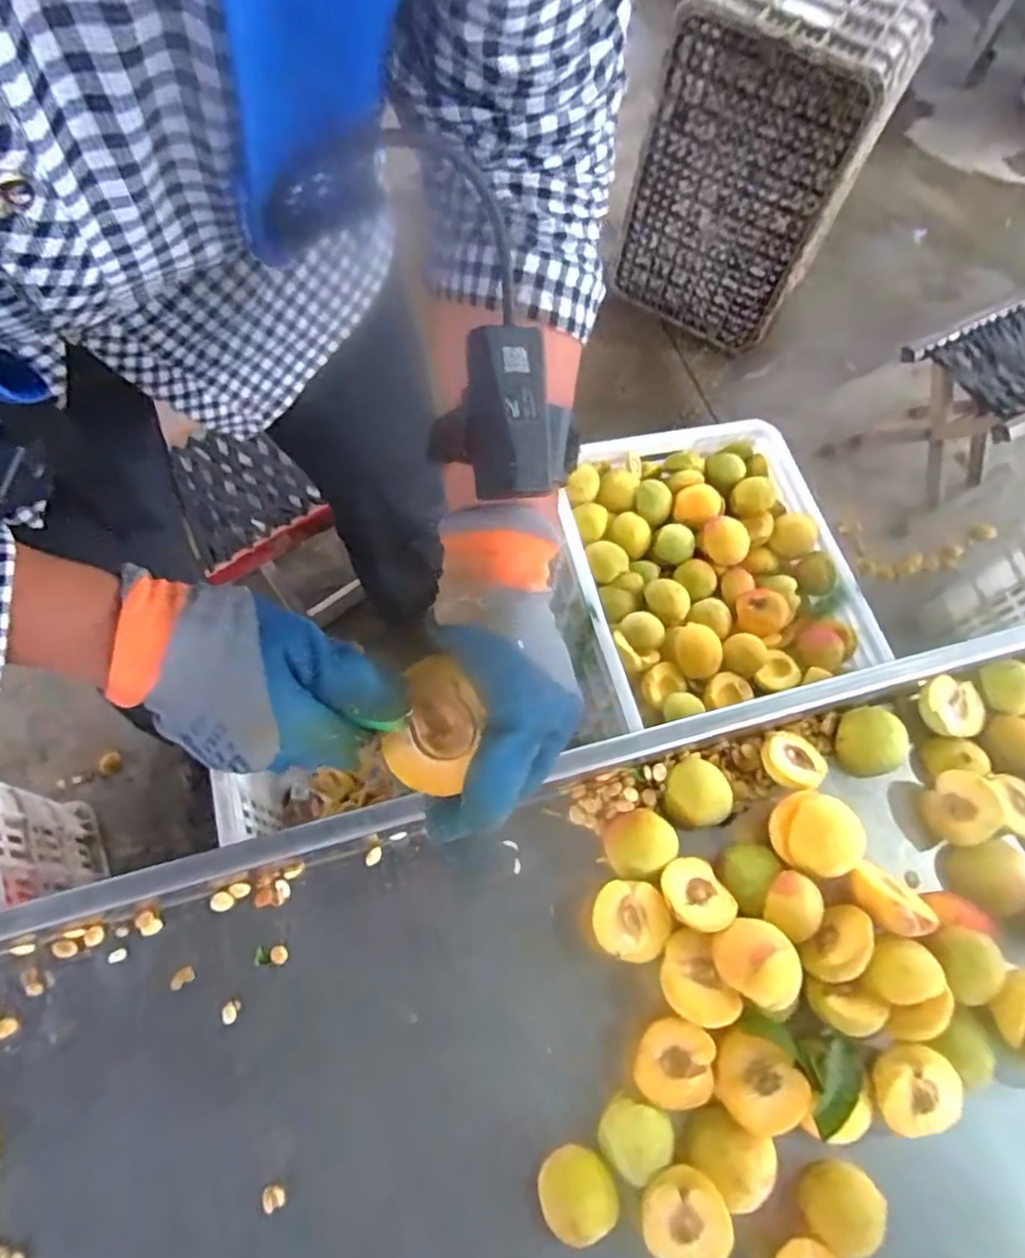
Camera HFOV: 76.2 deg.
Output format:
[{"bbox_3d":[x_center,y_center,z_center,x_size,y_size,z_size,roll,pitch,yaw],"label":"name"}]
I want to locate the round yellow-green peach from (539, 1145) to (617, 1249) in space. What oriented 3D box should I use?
[{"bbox_3d":[0.044,0.399,0.463,0.051,0.040,0.047,2,66,-3],"label":"round yellow-green peach"}]

